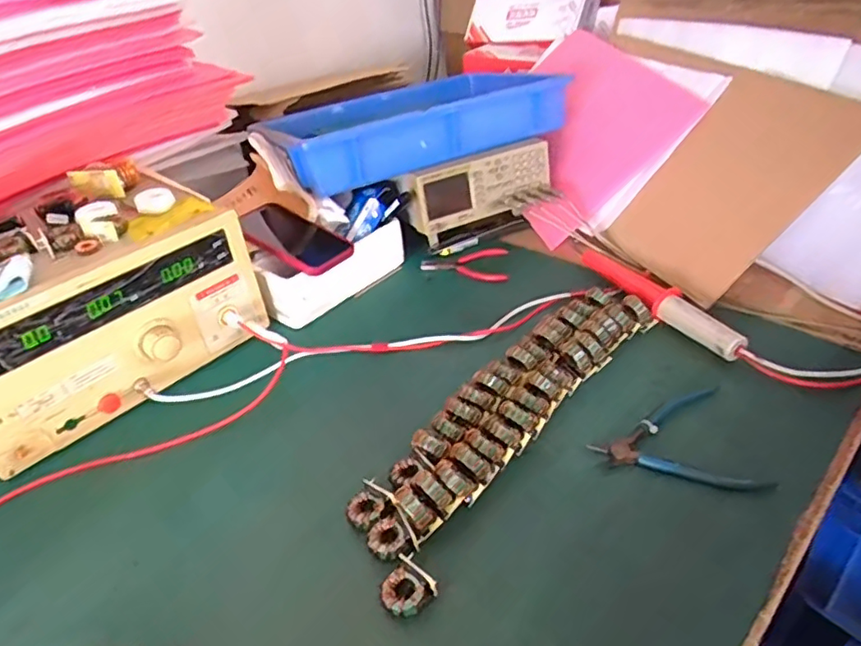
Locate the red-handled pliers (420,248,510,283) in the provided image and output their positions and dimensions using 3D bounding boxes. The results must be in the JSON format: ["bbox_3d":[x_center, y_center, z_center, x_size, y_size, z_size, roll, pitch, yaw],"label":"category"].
[{"bbox_3d":[0.048,-0.080,0.845,0.123,0.021,0.070,2,37,4],"label":"red-handled pliers"}]

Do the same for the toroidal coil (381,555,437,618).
[{"bbox_3d":[-0.018,0.199,0.442,0.035,0.019,0.035,-1,36,1],"label":"toroidal coil"}]

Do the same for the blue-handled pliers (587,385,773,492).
[{"bbox_3d":[0.231,0.103,0.561,0.144,0.019,0.117,10,38,14],"label":"blue-handled pliers"}]

